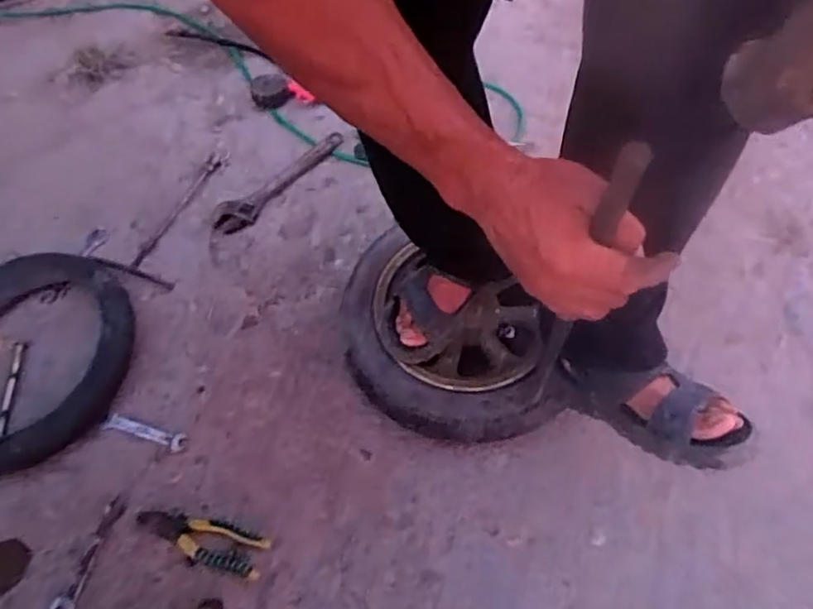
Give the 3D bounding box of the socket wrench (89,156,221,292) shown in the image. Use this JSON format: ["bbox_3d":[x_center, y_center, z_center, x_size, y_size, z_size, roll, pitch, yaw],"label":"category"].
[{"bbox_3d":[-0.435,-0.170,1.131,0.139,0.035,0.307,10,61,9],"label":"socket wrench"}]

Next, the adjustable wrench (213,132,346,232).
[{"bbox_3d":[-0.243,-0.233,1.159,0.068,0.024,0.291,39,71,21],"label":"adjustable wrench"}]

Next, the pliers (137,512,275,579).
[{"bbox_3d":[-0.284,0.320,0.844,0.189,0.014,0.059,12,63,10],"label":"pliers"}]

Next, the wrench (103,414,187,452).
[{"bbox_3d":[-0.399,0.195,0.937,0.132,0.006,0.025,13,61,11],"label":"wrench"}]

